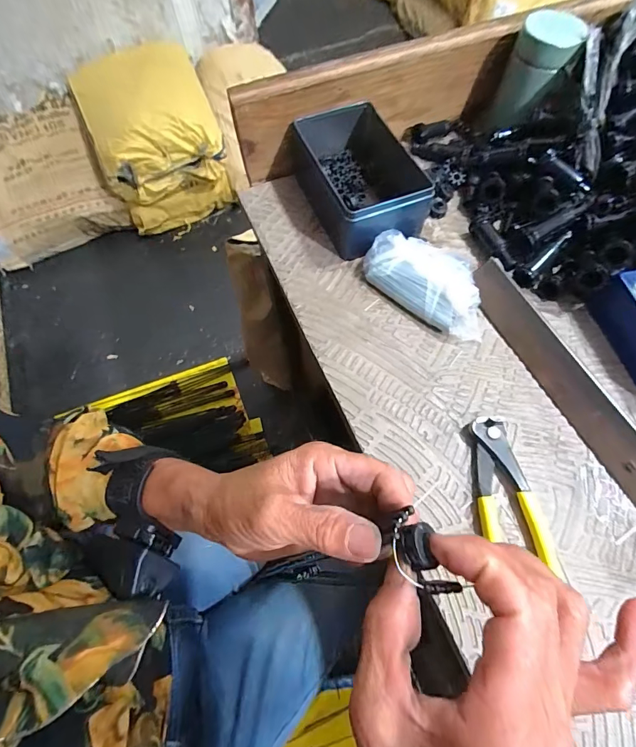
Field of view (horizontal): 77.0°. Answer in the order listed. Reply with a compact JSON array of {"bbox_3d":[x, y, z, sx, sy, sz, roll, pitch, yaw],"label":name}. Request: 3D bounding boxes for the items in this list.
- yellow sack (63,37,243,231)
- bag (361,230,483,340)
[{"bbox_3d":[-0.586,-0.844,1.451,0.408,0.362,0.551,-22,67,-9],"label":"yellow sack"},{"bbox_3d":[0.108,-0.089,0.388,0.132,0.033,0.065,38,72,16],"label":"bag"}]

